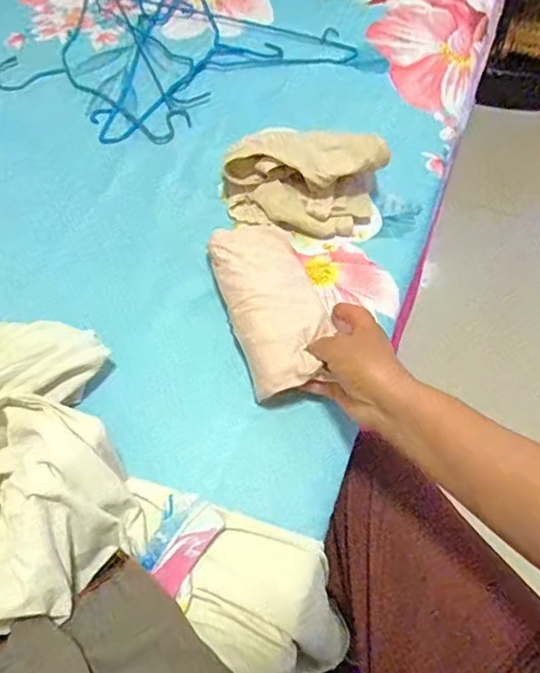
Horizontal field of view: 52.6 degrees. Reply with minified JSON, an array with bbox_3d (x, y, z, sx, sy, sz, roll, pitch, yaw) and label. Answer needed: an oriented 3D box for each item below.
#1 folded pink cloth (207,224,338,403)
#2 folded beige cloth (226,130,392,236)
[{"bbox_3d":[0.001,-0.034,0.511,0.088,0.027,0.184,-11,59,-7],"label":"folded pink cloth"},{"bbox_3d":[0.032,-0.167,0.590,0.165,0.070,0.098,10,61,5],"label":"folded beige cloth"}]

